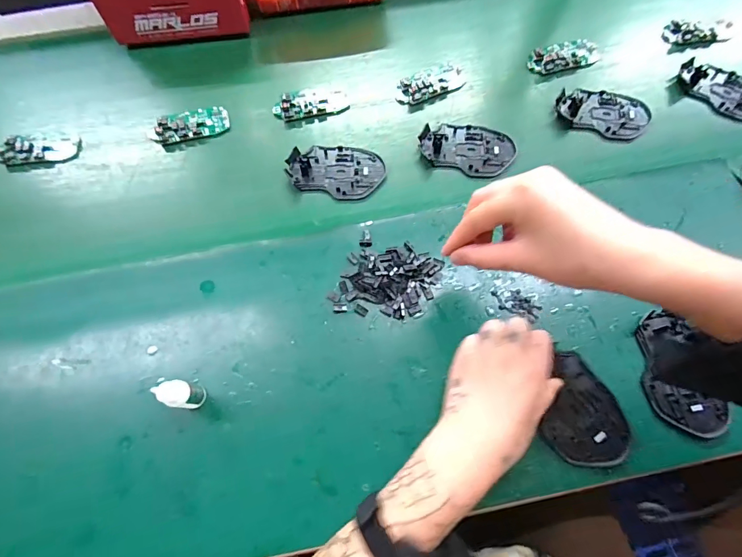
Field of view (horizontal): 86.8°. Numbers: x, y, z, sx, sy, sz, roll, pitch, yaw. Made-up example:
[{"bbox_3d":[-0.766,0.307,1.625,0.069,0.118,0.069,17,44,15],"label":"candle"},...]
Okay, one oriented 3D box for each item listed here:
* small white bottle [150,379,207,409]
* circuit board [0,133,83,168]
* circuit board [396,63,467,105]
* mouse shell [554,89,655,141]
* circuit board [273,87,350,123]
[{"bbox_3d":[-0.166,0.103,0.347,0.021,0.066,0.020,0,65,1],"label":"small white bottle"},{"bbox_3d":[-0.418,-0.168,0.497,0.089,0.016,0.048,-9,66,-3],"label":"circuit board"},{"bbox_3d":[0.079,-0.265,0.529,0.093,0.007,0.045,-26,68,-11],"label":"circuit board"},{"bbox_3d":[0.300,-0.217,0.508,0.115,0.016,0.068,22,68,11],"label":"mouse shell"},{"bbox_3d":[-0.079,-0.234,0.518,0.096,0.009,0.046,-9,66,-3],"label":"circuit board"}]

